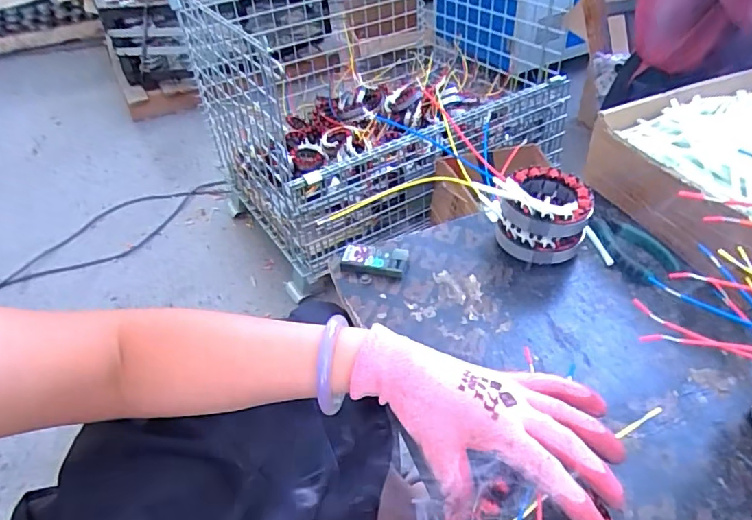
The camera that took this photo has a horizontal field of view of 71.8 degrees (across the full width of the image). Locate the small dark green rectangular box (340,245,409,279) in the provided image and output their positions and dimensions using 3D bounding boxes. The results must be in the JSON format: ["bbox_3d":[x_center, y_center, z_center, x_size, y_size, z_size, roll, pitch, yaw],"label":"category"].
[{"bbox_3d":[-0.003,0.001,0.545,0.067,0.016,0.030,9,43,12],"label":"small dark green rectangular box"}]

